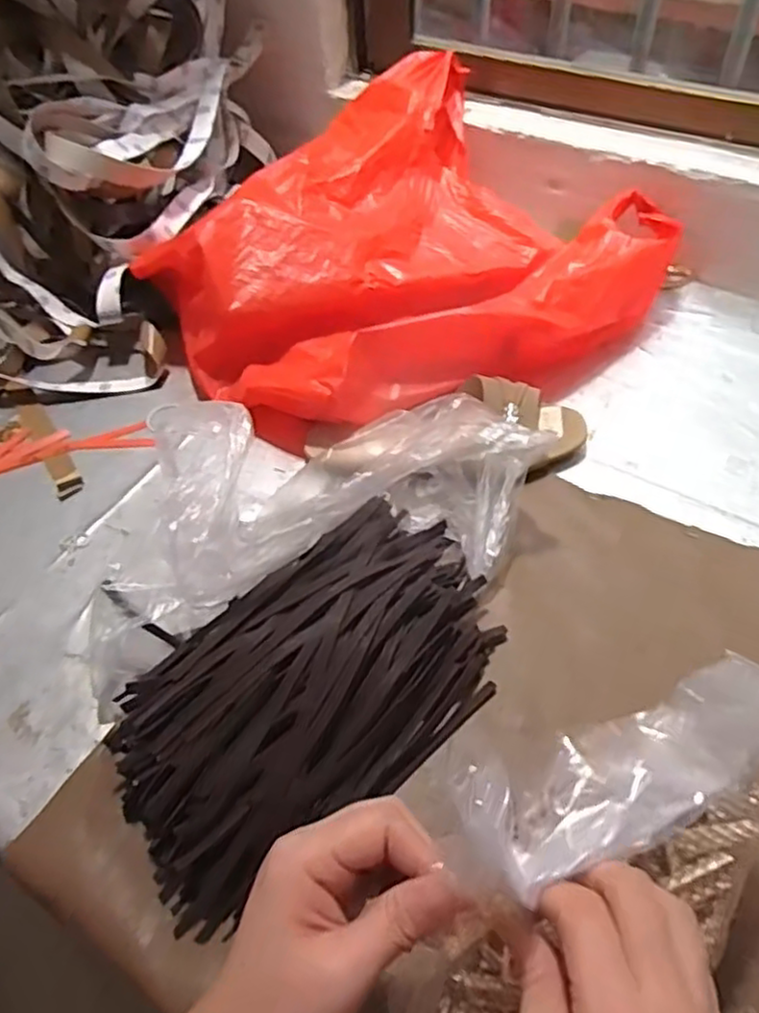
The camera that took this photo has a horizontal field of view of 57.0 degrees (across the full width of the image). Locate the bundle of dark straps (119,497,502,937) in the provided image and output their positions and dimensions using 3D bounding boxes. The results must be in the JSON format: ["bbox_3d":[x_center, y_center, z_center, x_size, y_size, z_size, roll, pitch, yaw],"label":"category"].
[{"bbox_3d":[-0.039,0.111,0.460,0.284,0.057,0.177,-34,56,-22],"label":"bundle of dark straps"}]

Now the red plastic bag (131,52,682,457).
[{"bbox_3d":[0.033,-0.258,0.701,0.482,0.148,0.367,-29,54,-18],"label":"red plastic bag"}]

